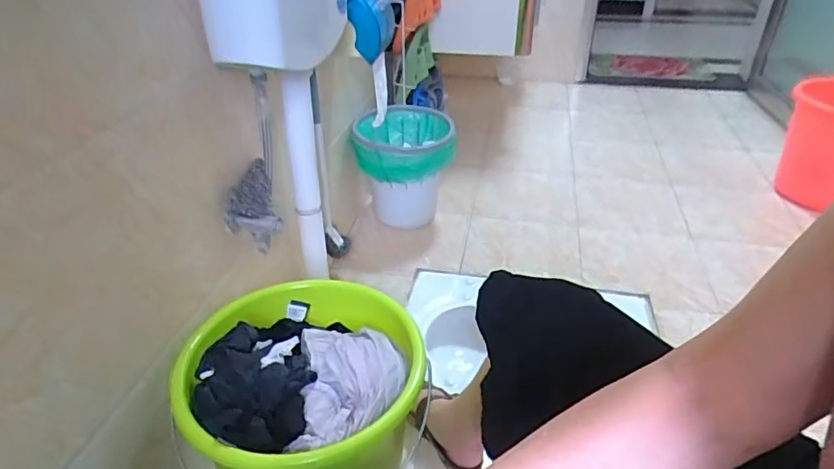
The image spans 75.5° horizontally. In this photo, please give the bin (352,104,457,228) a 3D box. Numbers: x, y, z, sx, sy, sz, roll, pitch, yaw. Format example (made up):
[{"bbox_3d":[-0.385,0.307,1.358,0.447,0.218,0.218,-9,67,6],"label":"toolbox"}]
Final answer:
[{"bbox_3d":[-0.033,-0.171,1.445,0.250,0.298,0.278,-3,33,-2],"label":"bin"}]

